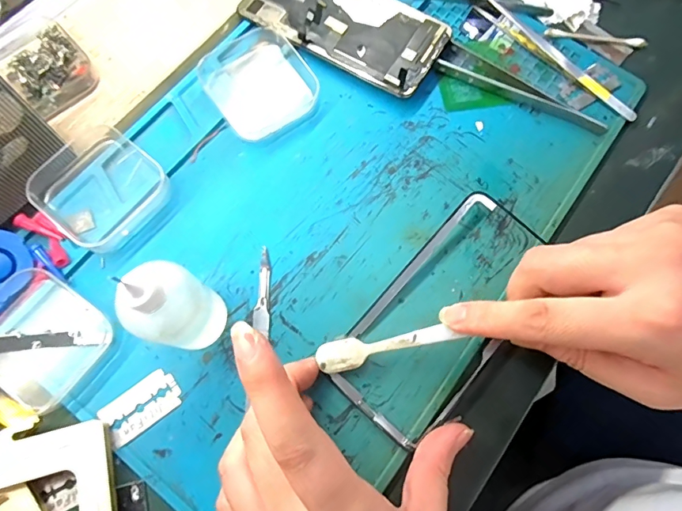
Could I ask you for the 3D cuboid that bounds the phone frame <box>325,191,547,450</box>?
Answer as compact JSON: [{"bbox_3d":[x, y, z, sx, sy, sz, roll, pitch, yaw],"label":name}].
[{"bbox_3d":[0.060,0.032,0.248,0.070,0.010,0.143,40,77,10],"label":"phone frame"}]

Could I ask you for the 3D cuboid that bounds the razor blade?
[{"bbox_3d":[-0.105,0.079,0.233,0.039,0.004,0.023,-35,73,-13],"label":"razor blade"}]

